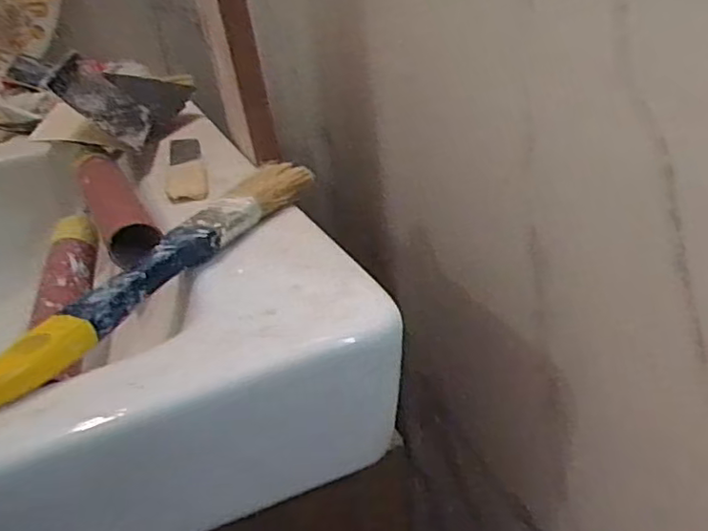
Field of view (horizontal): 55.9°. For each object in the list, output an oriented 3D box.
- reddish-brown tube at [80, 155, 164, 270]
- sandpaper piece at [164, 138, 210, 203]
[{"bbox_3d":[-0.119,-0.030,0.333,0.023,0.020,0.104,-20,32,-22],"label":"reddish-brown tube"},{"bbox_3d":[-0.094,-0.057,0.381,0.022,0.005,0.107,-11,30,-8],"label":"sandpaper piece"}]

